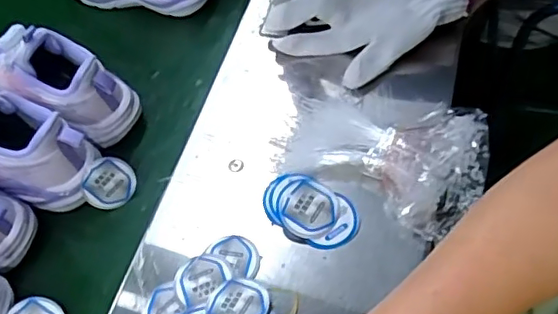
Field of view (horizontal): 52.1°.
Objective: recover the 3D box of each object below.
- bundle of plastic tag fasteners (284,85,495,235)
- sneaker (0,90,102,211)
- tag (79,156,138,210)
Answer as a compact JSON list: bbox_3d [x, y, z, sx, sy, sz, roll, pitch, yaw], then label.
[{"bbox_3d":[0.090,-0.005,0.503,0.172,0.032,0.122,20,59,16],"label":"bundle of plastic tag fasteners"},{"bbox_3d":[-0.275,-0.026,0.529,0.217,0.091,0.087,19,59,16],"label":"sneaker"},{"bbox_3d":[-0.158,0.025,0.534,0.048,0.047,0.004,-66,27,6],"label":"tag"}]

